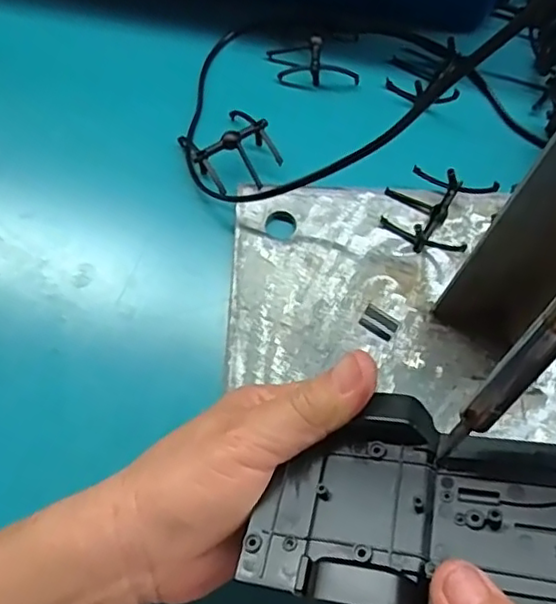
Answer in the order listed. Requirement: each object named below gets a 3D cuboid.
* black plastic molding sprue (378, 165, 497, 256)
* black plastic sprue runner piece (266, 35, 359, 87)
[{"bbox_3d":[0.090,-0.055,0.360,0.055,0.021,0.049,26,70,8],"label":"black plastic molding sprue"},{"bbox_3d":[0.024,-0.164,0.414,0.061,0.019,0.031,4,68,0],"label":"black plastic sprue runner piece"}]

